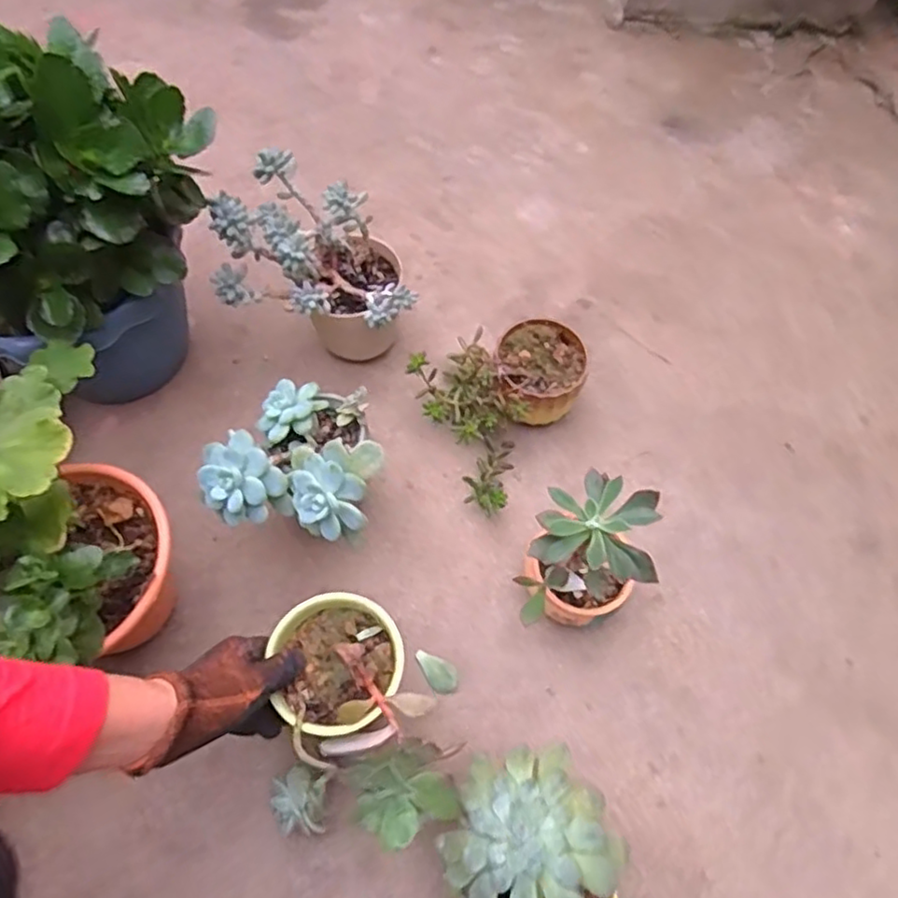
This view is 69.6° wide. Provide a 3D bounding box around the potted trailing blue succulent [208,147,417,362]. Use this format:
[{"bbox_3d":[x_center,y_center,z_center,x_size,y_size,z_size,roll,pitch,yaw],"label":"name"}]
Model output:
[{"bbox_3d":[-0.134,-0.189,0.700,0.188,0.200,0.148,1,63,1],"label":"potted trailing blue succulent"}]

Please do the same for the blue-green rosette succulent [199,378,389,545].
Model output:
[{"bbox_3d":[-0.128,0.001,0.556,0.142,0.078,0.137,0,65,1],"label":"blue-green rosette succulent"}]

